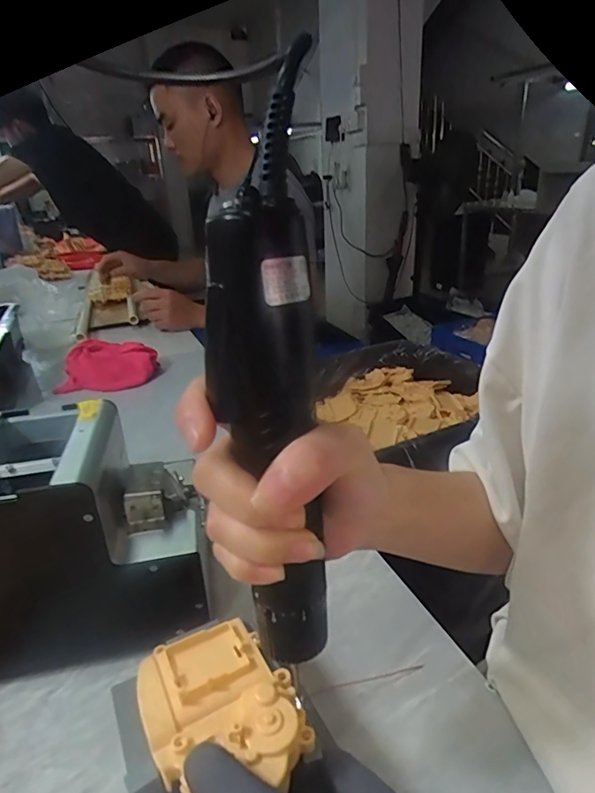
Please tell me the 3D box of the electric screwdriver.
[{"bbox_3d":[-0.013,-0.005,0.203,0.042,0.250,0.033,-3,11,-1],"label":"electric screwdriver"}]

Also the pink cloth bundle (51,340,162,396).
[{"bbox_3d":[-0.318,-0.054,0.827,0.142,0.053,0.087,1,24,9],"label":"pink cloth bundle"}]

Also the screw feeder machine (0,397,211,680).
[{"bbox_3d":[-0.170,0.097,0.372,0.183,0.150,0.125,-8,24,-12],"label":"screw feeder machine"}]

